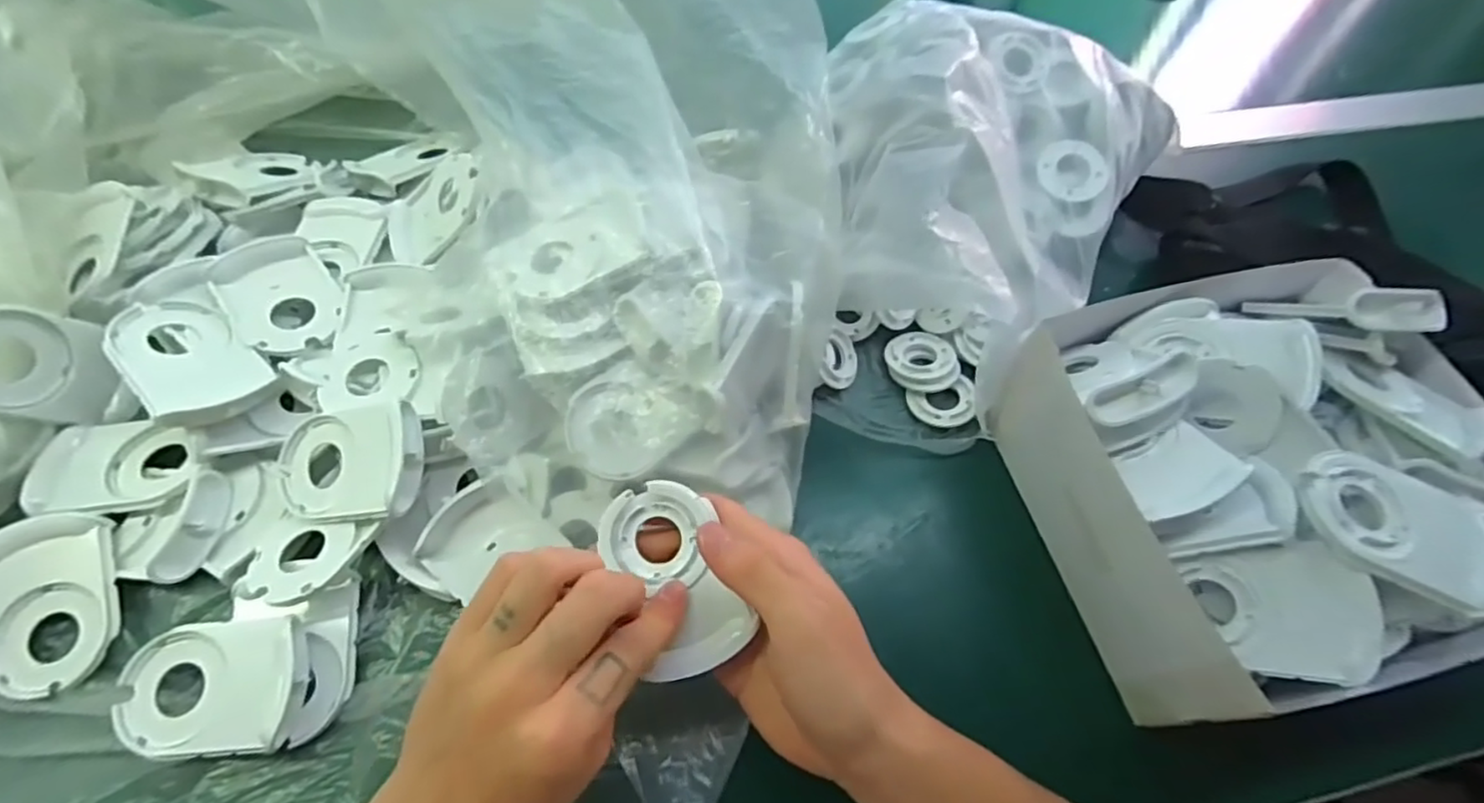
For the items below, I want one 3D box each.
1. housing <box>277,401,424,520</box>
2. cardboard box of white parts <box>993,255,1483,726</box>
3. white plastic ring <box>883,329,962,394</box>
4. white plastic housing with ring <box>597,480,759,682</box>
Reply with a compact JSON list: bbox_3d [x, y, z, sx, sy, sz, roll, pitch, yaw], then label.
[{"bbox_3d":[-0.202,0.032,0.340,0.085,0.019,0.057,-9,78,22],"label":"housing"},{"bbox_3d":[0.274,0.032,0.350,0.211,0.114,0.214,-12,62,-10],"label":"cardboard box of white parts"},{"bbox_3d":[0.115,-0.028,0.425,0.041,0.014,0.045,2,61,-3],"label":"white plastic ring"},{"bbox_3d":[-0.030,0.077,0.293,0.049,0.016,0.082,-26,80,-17],"label":"white plastic housing with ring"}]

